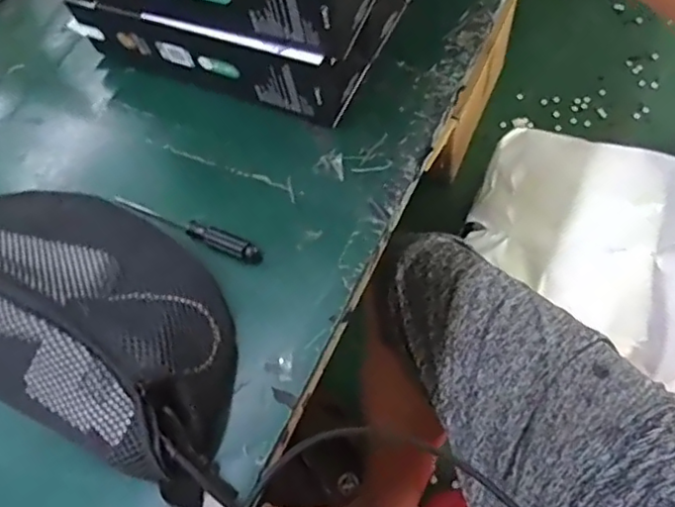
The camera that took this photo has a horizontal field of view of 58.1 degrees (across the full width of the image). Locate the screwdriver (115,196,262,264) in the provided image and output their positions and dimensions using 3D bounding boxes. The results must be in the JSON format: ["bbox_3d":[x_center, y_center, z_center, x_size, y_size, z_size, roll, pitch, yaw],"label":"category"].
[{"bbox_3d":[-0.114,-0.020,0.449,0.124,0.013,0.015,20,65,16],"label":"screwdriver"}]

